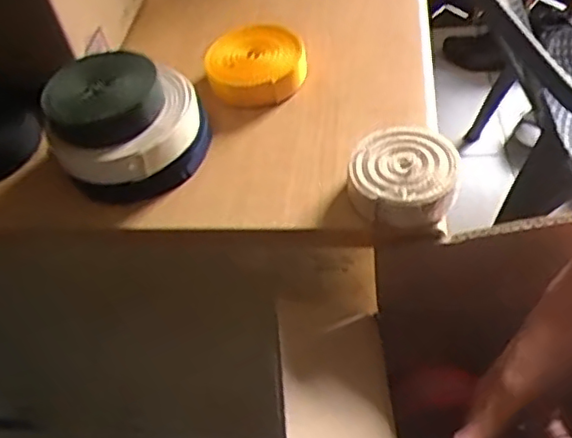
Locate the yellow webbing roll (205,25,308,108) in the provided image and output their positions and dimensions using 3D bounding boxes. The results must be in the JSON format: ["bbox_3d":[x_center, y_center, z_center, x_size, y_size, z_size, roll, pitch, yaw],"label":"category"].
[{"bbox_3d":[-0.028,-0.139,0.556,0.087,0.030,0.073,-17,50,-6],"label":"yellow webbing roll"}]

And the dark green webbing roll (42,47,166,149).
[{"bbox_3d":[-0.139,-0.094,0.479,0.080,0.031,0.085,-4,50,5],"label":"dark green webbing roll"}]

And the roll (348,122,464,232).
[{"bbox_3d":[0.085,-0.032,0.455,0.076,0.029,0.079,-4,50,5],"label":"roll"}]

